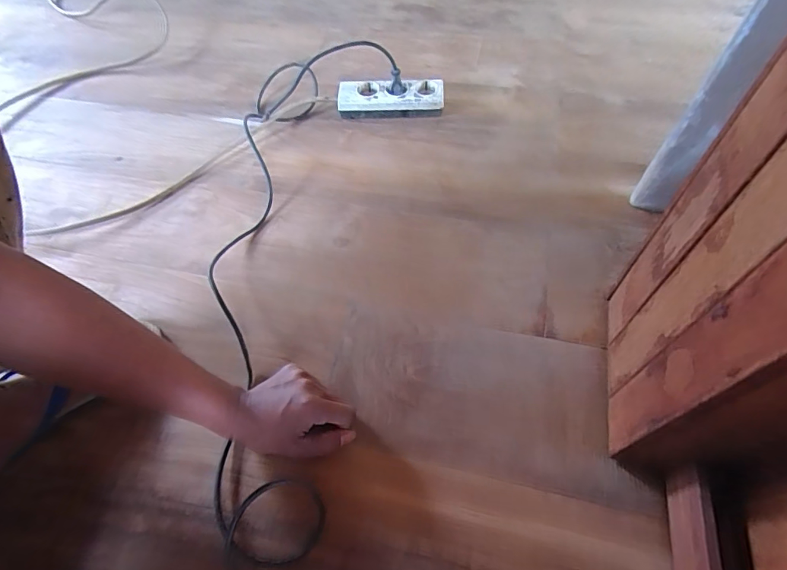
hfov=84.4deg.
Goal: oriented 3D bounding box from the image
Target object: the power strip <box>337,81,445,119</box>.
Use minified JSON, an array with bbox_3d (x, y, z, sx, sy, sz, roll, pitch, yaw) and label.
[{"bbox_3d":[-0.005,-0.342,0.800,0.192,0.052,0.063,3,58,6],"label":"power strip"}]

